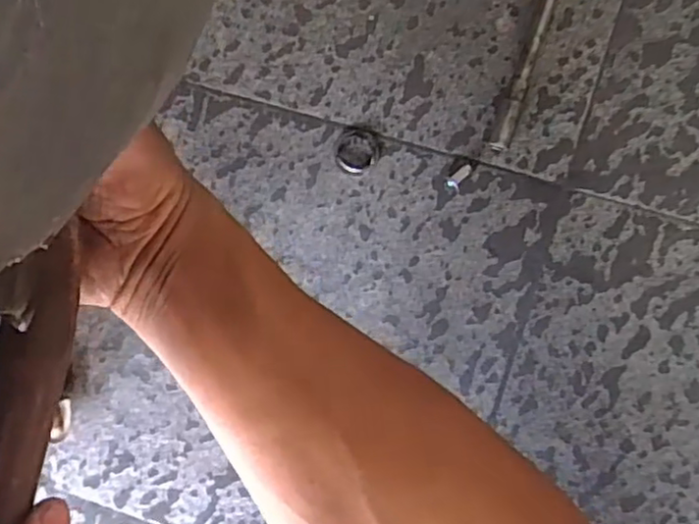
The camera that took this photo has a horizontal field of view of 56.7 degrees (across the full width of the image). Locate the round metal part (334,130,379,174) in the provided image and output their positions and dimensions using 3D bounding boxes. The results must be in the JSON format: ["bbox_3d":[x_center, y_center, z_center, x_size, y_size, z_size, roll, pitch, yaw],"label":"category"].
[{"bbox_3d":[0.004,-0.072,0.417,0.027,0.004,0.028,0,93,8],"label":"round metal part"}]

